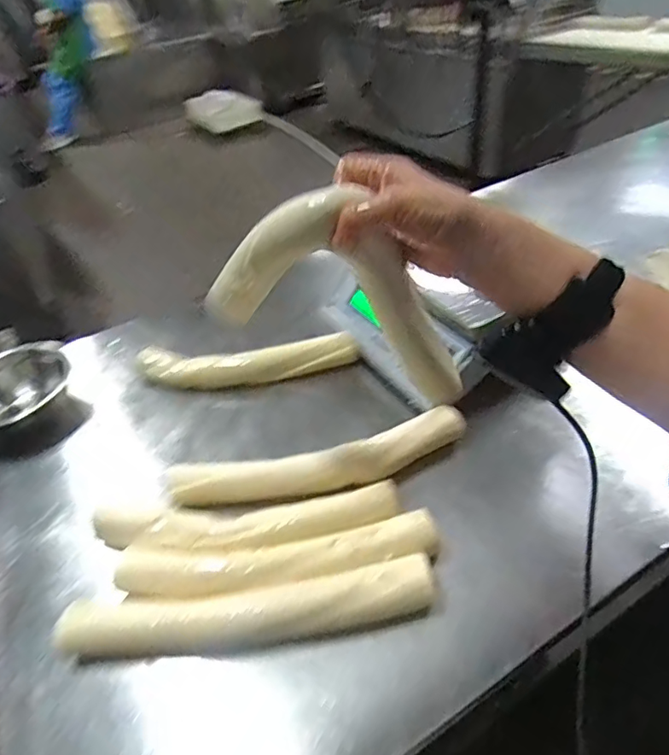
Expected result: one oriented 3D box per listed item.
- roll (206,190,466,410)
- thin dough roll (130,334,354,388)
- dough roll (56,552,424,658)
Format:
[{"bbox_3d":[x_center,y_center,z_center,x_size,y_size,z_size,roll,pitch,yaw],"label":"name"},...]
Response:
[{"bbox_3d":[-0.001,-0.060,0.440,0.220,0.196,0.038,2,42,8],"label":"roll"},{"bbox_3d":[-0.131,-0.023,0.757,0.324,0.043,0.058,-2,42,7],"label":"thin dough roll"},{"bbox_3d":[-0.082,0.223,0.491,0.347,0.043,0.054,-8,42,0],"label":"dough roll"}]

